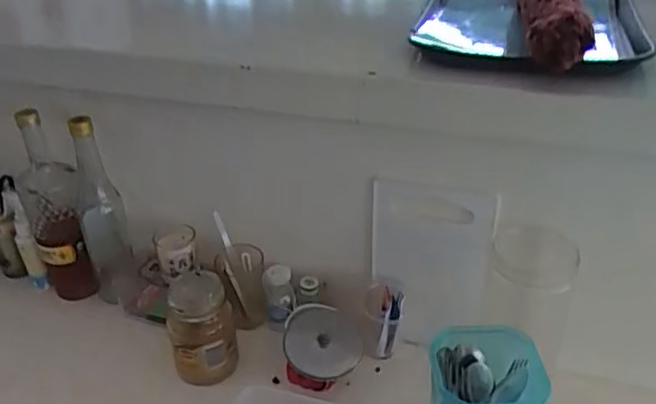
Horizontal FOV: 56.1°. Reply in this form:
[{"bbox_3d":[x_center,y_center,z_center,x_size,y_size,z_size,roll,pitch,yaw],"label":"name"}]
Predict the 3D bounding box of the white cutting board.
[{"bbox_3d":[0.125,0.084,0.761,0.143,0.232,0.015,8,33,16],"label":"white cutting board"}]

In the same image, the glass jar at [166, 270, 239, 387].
[{"bbox_3d":[-0.155,0.153,0.759,0.073,0.128,0.067,-6,32,-6],"label":"glass jar"}]

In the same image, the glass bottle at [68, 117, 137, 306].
[{"bbox_3d":[-0.308,0.016,0.835,0.060,0.279,0.081,-15,34,-19],"label":"glass bottle"}]

